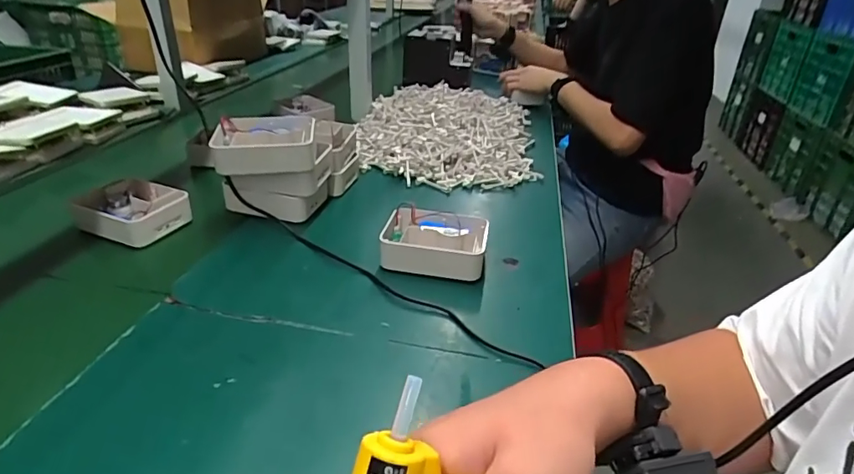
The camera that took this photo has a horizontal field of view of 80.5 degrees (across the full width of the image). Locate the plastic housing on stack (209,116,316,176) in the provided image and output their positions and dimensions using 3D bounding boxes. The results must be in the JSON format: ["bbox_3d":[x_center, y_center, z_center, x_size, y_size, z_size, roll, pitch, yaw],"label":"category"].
[{"bbox_3d":[-0.217,-0.123,0.671,0.132,0.046,0.104,-2,29,-9],"label":"plastic housing on stack"}]

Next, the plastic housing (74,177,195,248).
[{"bbox_3d":[-0.402,-0.040,0.692,0.127,0.046,0.096,16,31,18],"label":"plastic housing"}]

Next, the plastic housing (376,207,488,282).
[{"bbox_3d":[0.010,0.008,0.637,0.129,0.051,0.101,8,29,6],"label":"plastic housing"}]

